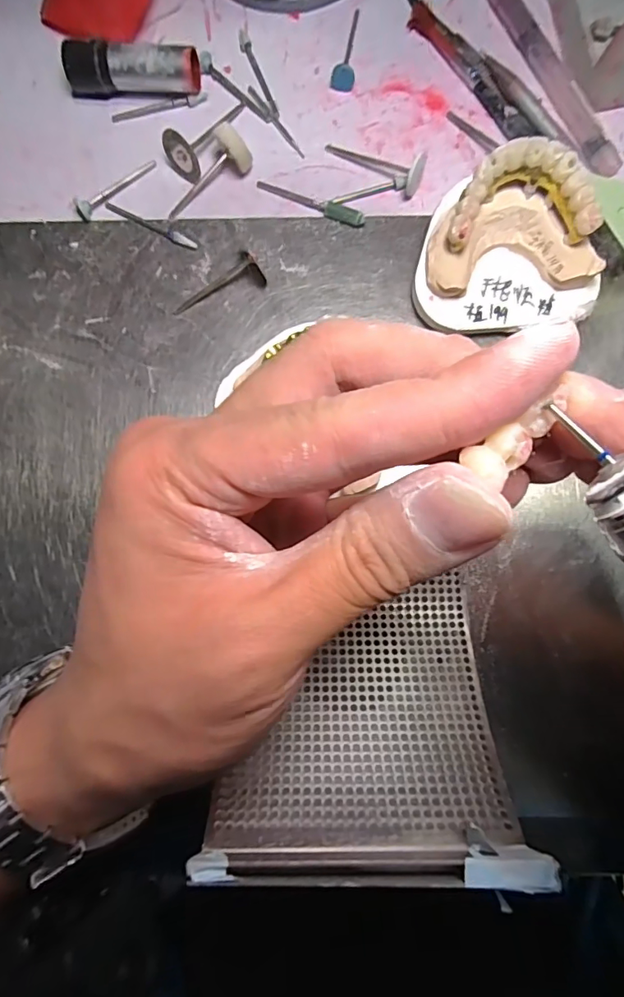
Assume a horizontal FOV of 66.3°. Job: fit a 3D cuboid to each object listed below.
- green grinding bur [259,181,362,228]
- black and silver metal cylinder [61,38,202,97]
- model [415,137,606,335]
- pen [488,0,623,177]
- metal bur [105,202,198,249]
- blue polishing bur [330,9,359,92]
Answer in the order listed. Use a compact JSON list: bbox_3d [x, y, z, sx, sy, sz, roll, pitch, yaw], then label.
[{"bbox_3d":[-0.001,-0.139,0.222,0.053,0.007,0.006,24,86,2],"label":"green grinding bur"},{"bbox_3d":[-0.082,-0.196,0.220,0.059,0.020,0.015,0,86,0],"label":"black and silver metal cylinder"},{"bbox_3d":[0.083,-0.106,0.203,0.078,0.037,0.060,-11,86,0],"label":"model"},{"bbox_3d":[0.110,-0.202,0.223,0.010,0.008,0.118,-28,86,-2],"label":"pen"},{"bbox_3d":[-0.075,-0.128,0.223,0.048,0.004,0.005,27,86,2],"label":"metal bur"},{"bbox_3d":[0.017,-0.216,0.227,0.011,0.009,0.043,7,86,1],"label":"blue polishing bur"}]

